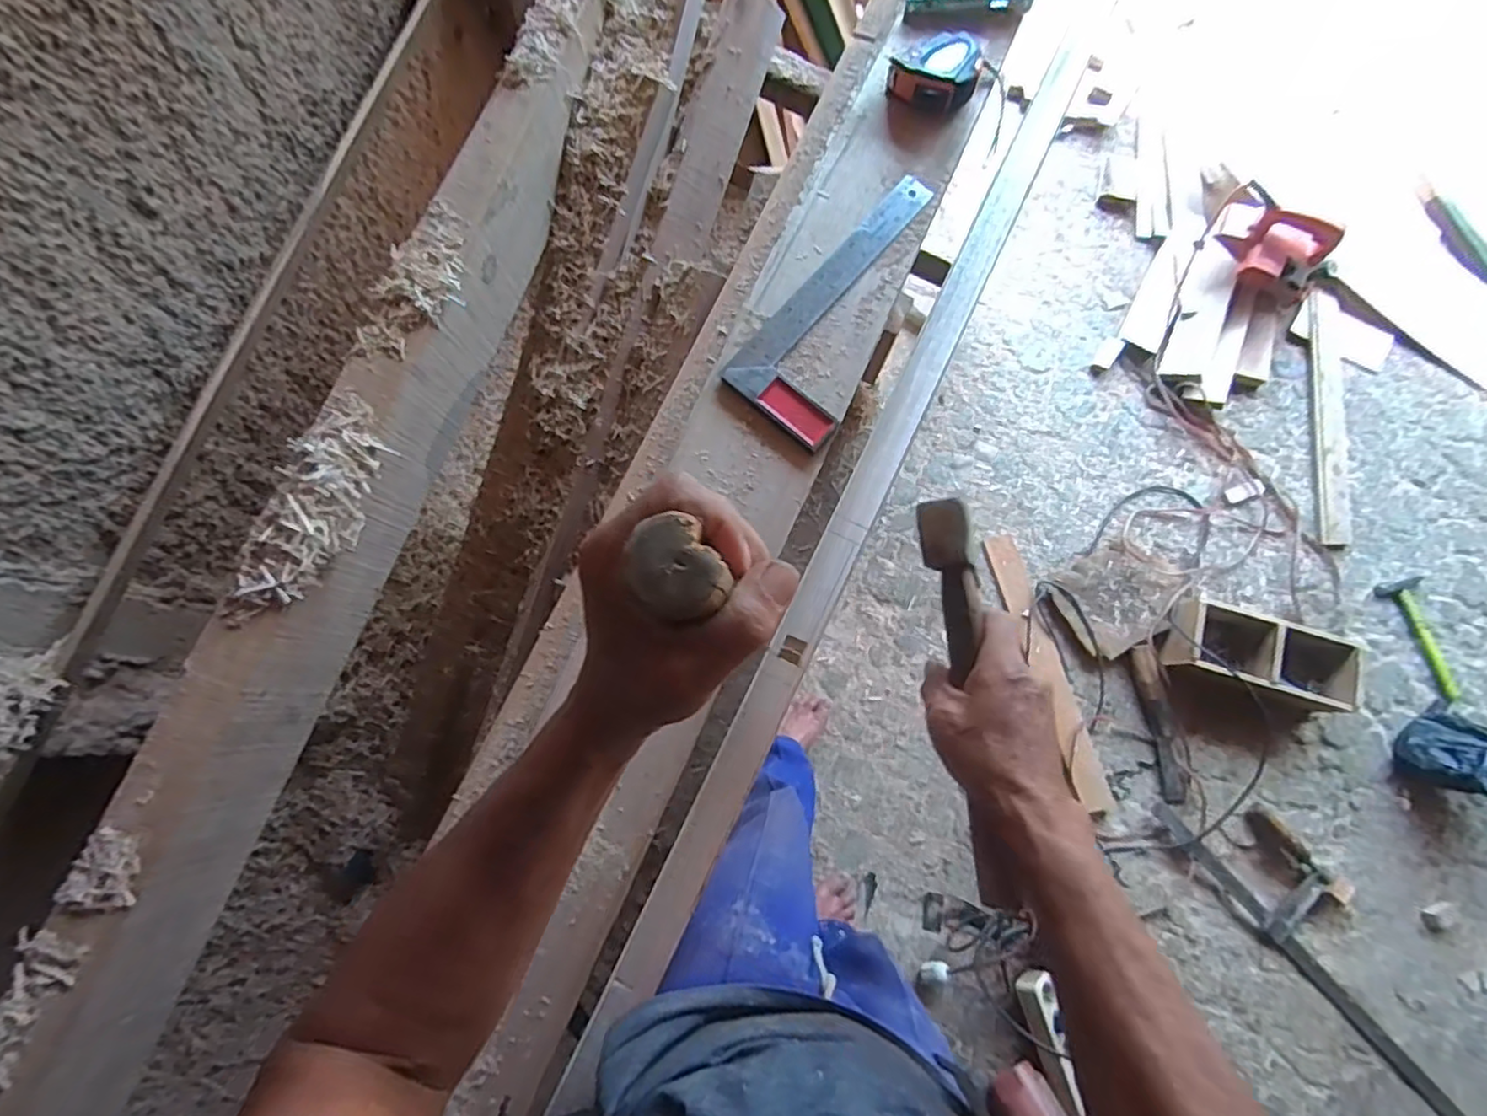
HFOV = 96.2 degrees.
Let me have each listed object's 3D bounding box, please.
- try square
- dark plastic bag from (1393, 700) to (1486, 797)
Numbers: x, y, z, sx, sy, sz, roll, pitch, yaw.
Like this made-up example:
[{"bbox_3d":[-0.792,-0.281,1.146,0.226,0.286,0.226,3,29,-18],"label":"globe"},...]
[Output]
[{"bbox_3d":[0.111,-0.257,0.672,0.116,0.009,0.306,35,80,10],"label":"try square"},{"bbox_3d":[1.295,0.358,1.157,0.150,0.174,0.166,-40,78,-8],"label":"dark plastic bag"}]

